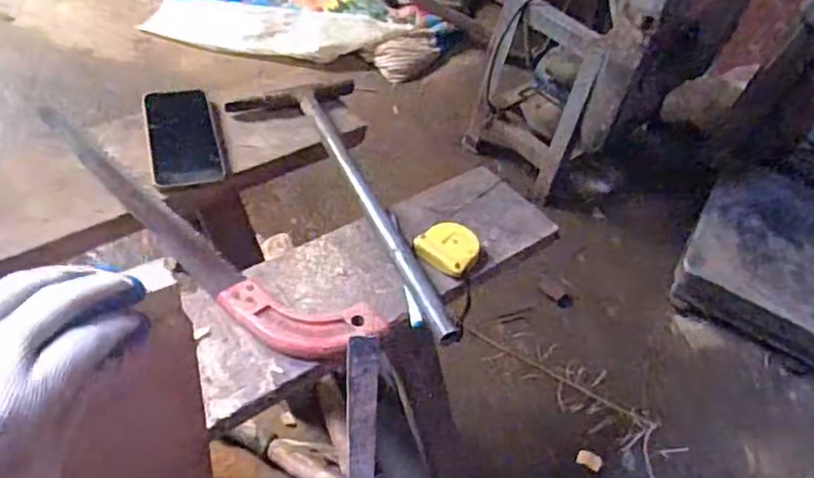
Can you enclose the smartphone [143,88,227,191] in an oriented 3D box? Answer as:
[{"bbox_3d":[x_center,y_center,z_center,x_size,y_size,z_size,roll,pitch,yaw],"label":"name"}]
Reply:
[{"bbox_3d":[-0.257,-0.120,0.728,0.073,0.013,0.160,-11,51,-18],"label":"smartphone"}]

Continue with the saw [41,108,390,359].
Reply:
[{"bbox_3d":[-0.234,-0.009,0.634,0.467,0.016,0.080,31,51,18],"label":"saw"}]

